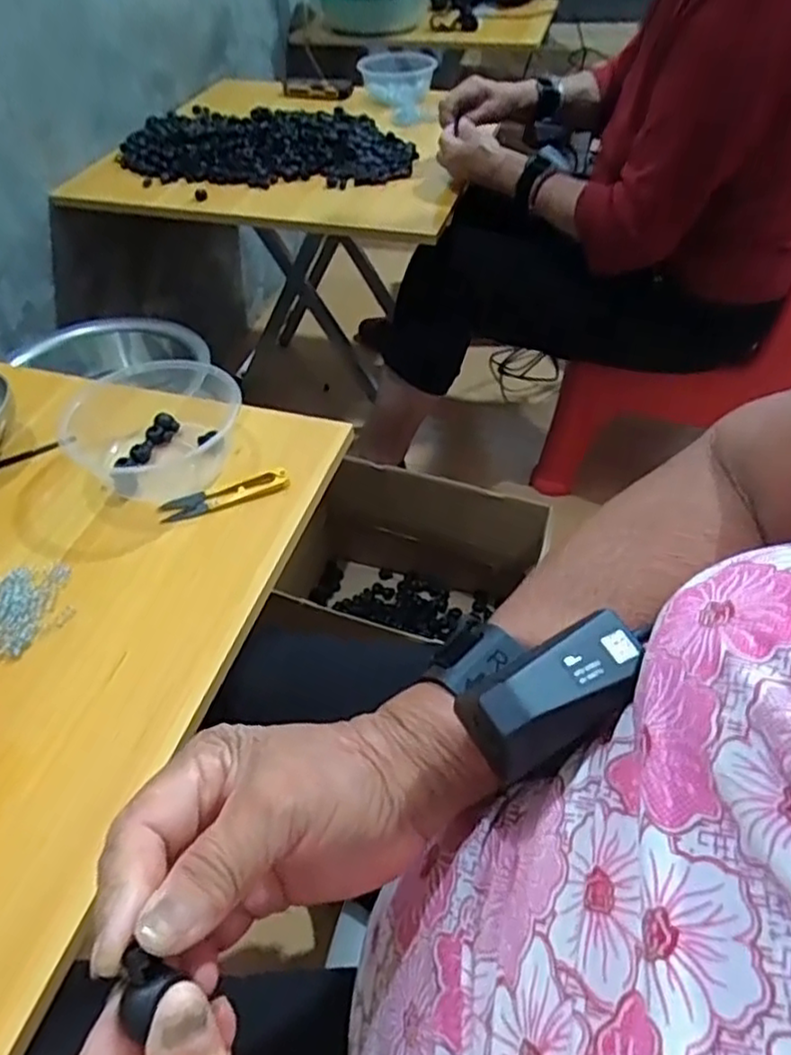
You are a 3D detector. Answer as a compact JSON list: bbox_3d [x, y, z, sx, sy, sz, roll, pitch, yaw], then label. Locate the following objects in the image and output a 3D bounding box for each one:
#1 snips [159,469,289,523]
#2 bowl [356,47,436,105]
[{"bbox_3d":[-0.141,-0.026,0.573,0.106,0.009,0.024,-16,49,-12],"label":"snips"},{"bbox_3d":[0.004,-0.772,1.211,0.126,0.095,0.149,-5,47,-2],"label":"bowl"}]

